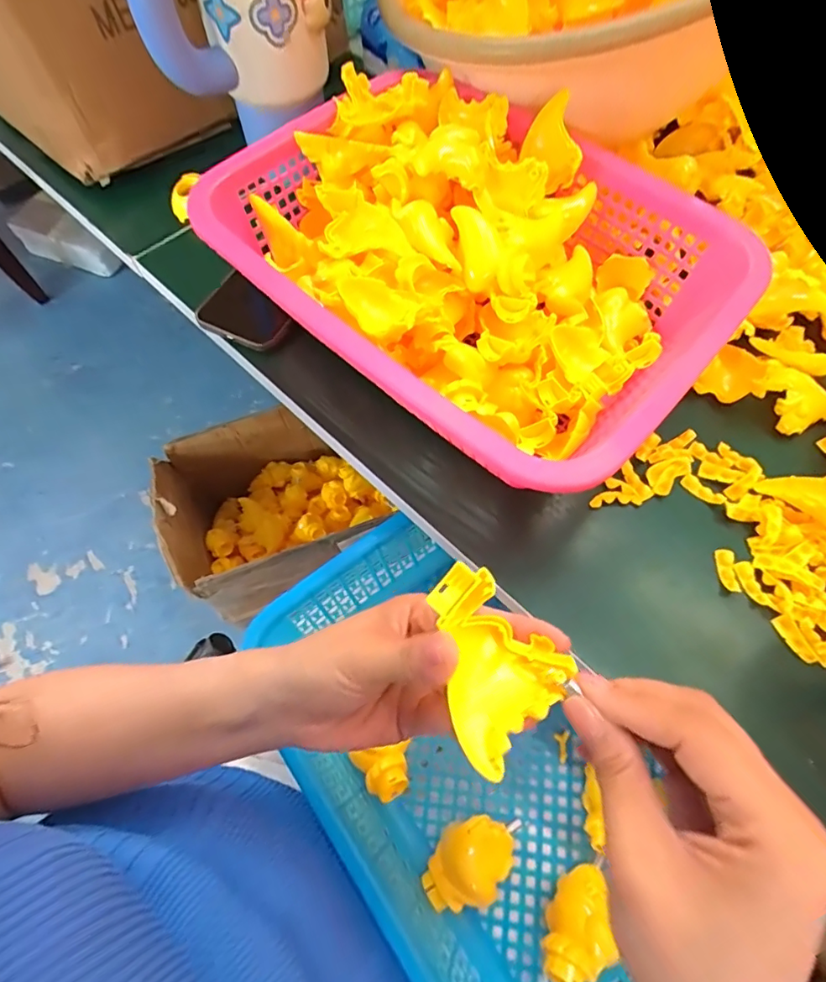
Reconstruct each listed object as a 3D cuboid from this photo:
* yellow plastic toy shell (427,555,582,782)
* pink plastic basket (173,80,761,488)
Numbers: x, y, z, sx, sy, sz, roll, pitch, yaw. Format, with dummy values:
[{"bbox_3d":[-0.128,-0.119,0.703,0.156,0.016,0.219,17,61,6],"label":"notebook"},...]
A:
[{"bbox_3d":[0.028,0.070,0.212,0.054,0.022,0.068,-35,68,-16],"label":"yellow plastic toy shell"},{"bbox_3d":[0.041,-0.165,0.370,0.345,0.079,0.259,39,70,18],"label":"pink plastic basket"}]

